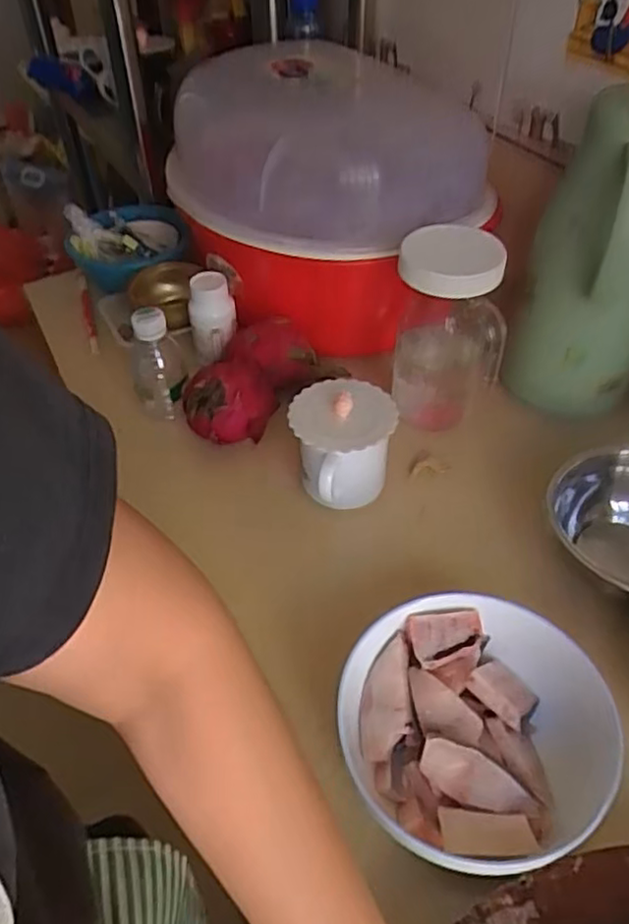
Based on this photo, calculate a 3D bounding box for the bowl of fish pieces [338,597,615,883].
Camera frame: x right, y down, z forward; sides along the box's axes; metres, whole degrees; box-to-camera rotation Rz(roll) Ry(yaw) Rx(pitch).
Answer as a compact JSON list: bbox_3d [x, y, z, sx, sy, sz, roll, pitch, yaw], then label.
[{"bbox_3d":[0.106,0.179,0.446,0.170,0.067,0.162,-1,46,1],"label":"bowl of fish pieces"}]

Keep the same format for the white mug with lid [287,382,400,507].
[{"bbox_3d":[0.026,-0.010,0.604,0.087,0.099,0.092,-7,46,-5],"label":"white mug with lid"}]

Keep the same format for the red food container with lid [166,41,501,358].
[{"bbox_3d":[0.015,-0.308,0.802,0.385,0.266,0.348,18,49,18],"label":"red food container with lid"}]

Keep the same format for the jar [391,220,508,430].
[{"bbox_3d":[0.127,-0.123,0.665,0.095,0.183,0.102,2,46,4],"label":"jar"}]

